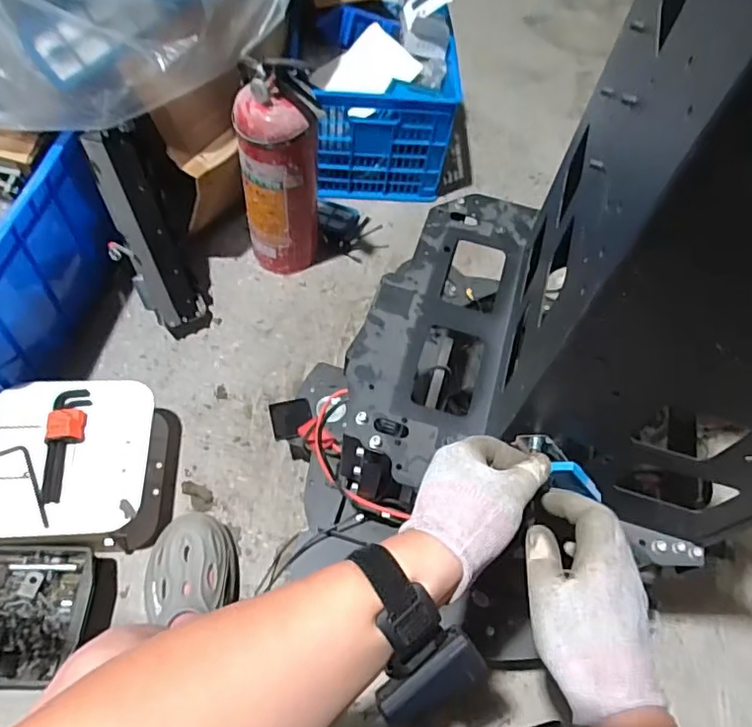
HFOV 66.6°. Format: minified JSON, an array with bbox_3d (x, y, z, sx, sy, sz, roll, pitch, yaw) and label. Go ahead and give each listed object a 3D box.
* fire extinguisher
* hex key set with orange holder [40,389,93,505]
[{"bbox_3d":[-0.175,-0.343,1.046,0.139,0.411,0.124,-5,60,-10],"label":"fire extinguisher"},{"bbox_3d":[-0.464,0.116,0.849,0.055,0.020,0.172,-2,60,-6],"label":"hex key set with orange holder"}]

